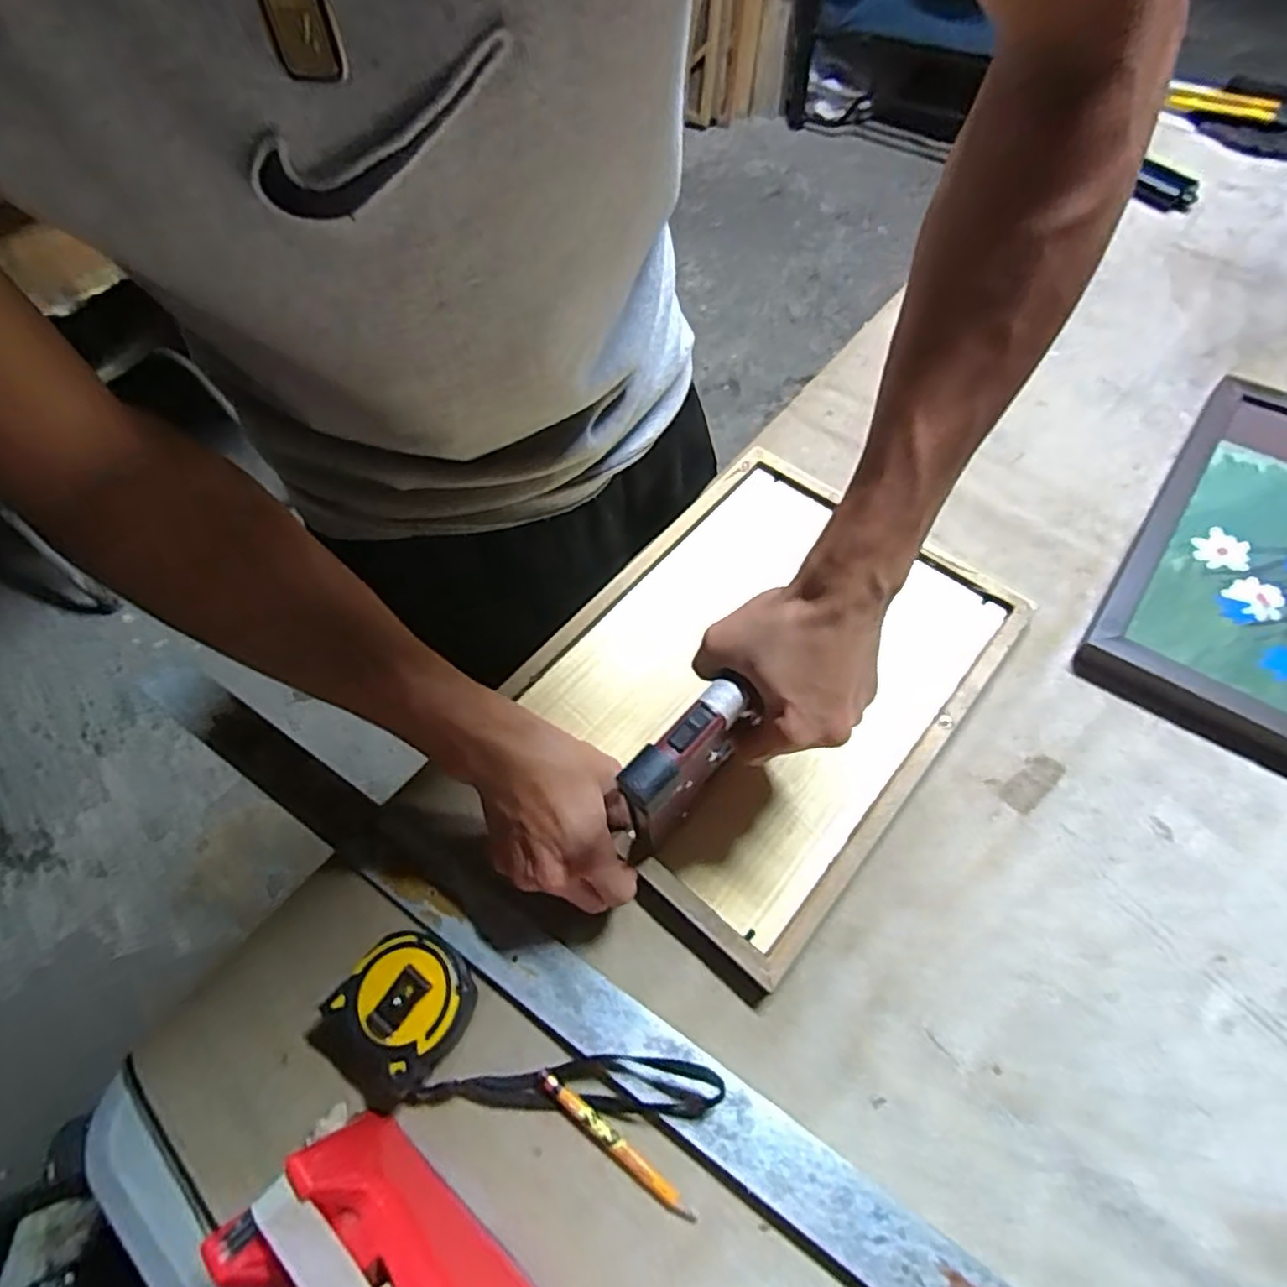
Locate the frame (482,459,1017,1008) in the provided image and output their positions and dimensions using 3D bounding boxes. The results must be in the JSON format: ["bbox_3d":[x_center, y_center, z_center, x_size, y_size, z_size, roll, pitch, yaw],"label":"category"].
[{"bbox_3d":[0.083,0.021,0.486,0.256,0.023,0.328,36,69,20],"label":"frame"}]

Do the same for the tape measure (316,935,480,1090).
[{"bbox_3d":[-0.131,0.201,0.377,0.066,0.033,0.060,34,69,21],"label":"tape measure"}]

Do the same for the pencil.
[{"bbox_3d":[-0.016,0.265,0.353,0.100,0.010,0.011,33,68,20],"label":"pencil"}]

